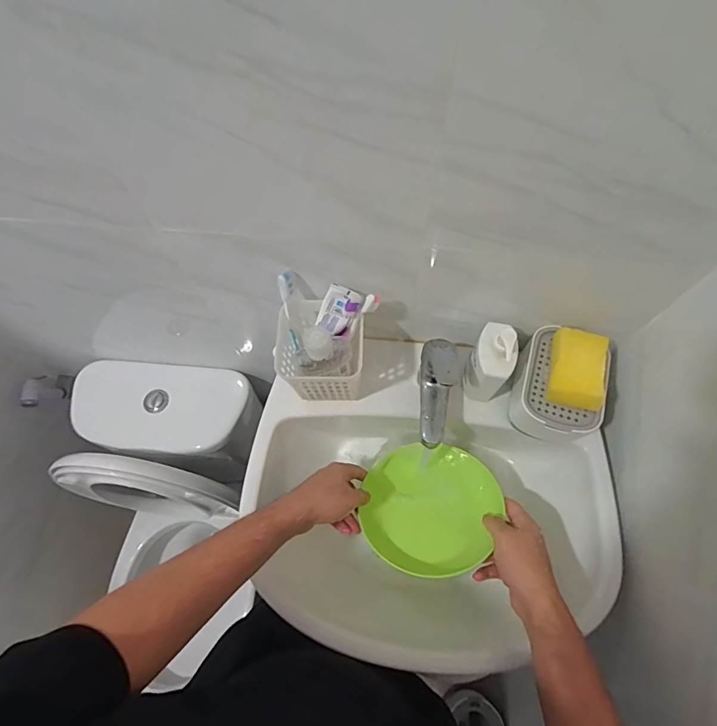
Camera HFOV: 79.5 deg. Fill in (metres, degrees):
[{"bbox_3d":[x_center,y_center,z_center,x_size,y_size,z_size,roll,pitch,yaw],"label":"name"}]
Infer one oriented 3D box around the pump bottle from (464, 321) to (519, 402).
[{"bbox_3d":[0.170,0.002,0.559,0.051,0.139,0.060,26,63,14],"label":"pump bottle"}]

